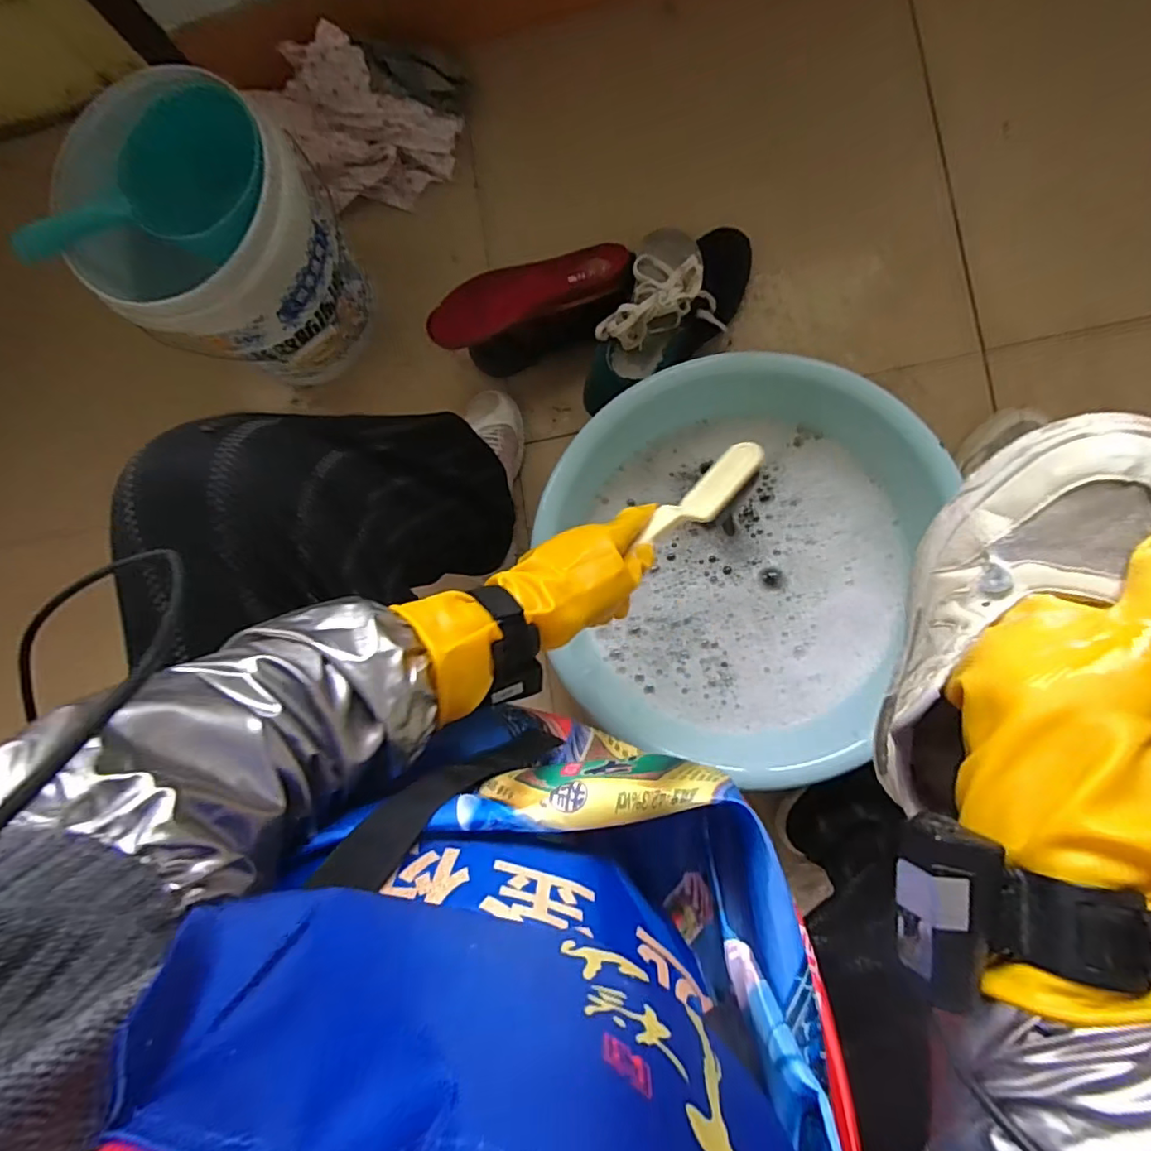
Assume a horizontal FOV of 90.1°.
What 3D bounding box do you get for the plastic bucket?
[{"bbox_3d":[-0.410,-0.384,0.705,0.214,0.259,0.248,42,90,8],"label":"plastic bucket"}]

